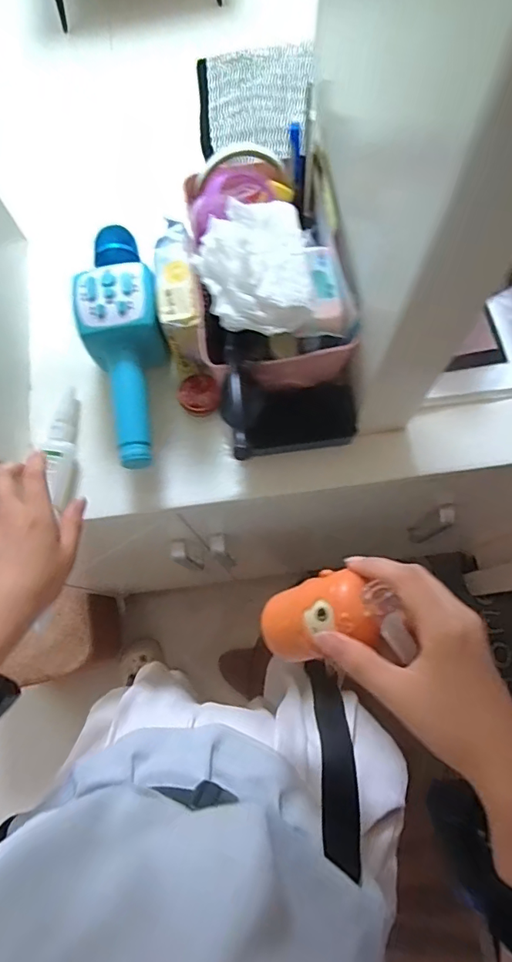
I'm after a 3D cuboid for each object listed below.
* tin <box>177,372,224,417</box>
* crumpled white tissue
[{"bbox_3d":[-0.055,-0.084,0.484,0.044,0.012,0.038,37,78,11],"label":"tin"},{"bbox_3d":[0.003,-0.167,0.382,0.090,0.034,0.103,-5,74,0],"label":"crumpled white tissue"}]

